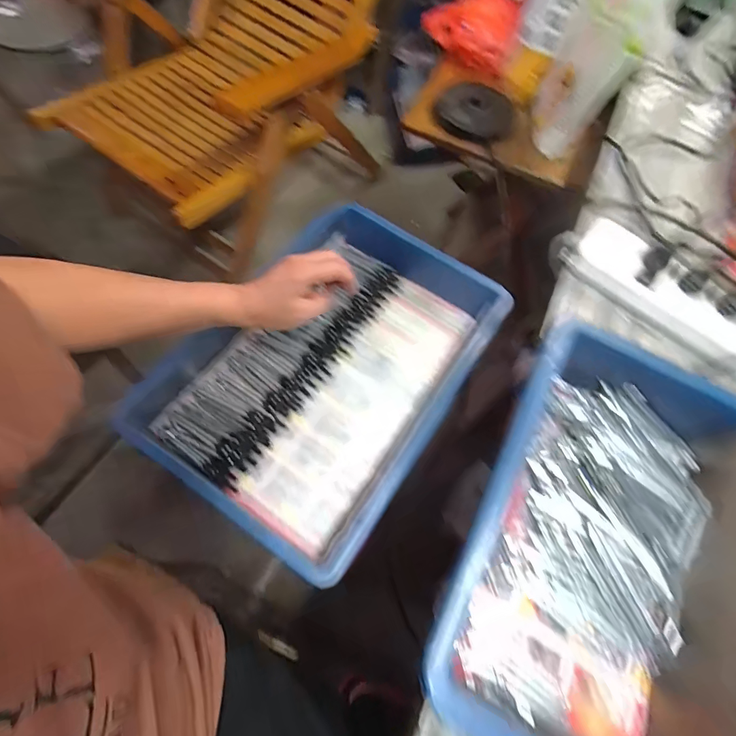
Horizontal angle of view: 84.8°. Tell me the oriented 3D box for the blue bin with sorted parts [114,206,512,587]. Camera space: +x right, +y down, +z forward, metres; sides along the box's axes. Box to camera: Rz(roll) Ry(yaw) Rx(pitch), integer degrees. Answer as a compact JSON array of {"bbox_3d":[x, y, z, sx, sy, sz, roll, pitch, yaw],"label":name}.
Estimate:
[{"bbox_3d":[-0.044,-0.009,0.513,0.285,0.085,0.423,32,67,12],"label":"blue bin with sorted parts"}]

